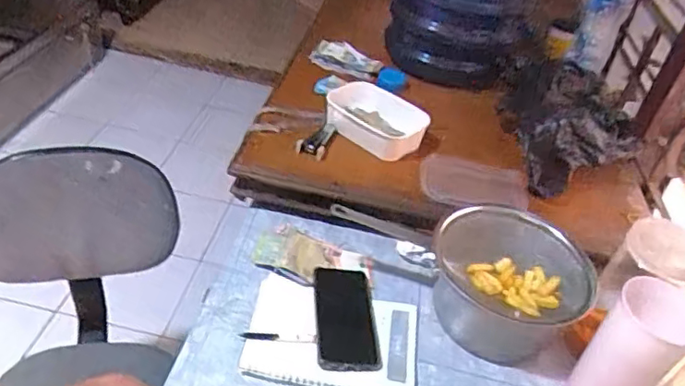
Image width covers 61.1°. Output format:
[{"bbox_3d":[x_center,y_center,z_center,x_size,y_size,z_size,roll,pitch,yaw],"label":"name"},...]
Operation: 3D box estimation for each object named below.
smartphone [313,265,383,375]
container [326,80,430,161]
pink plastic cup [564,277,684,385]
[{"bbox_3d":[0.004,0.159,0.754,0.079,0.012,0.166,4,38,-8],"label":"smartphone"},{"bbox_3d":[0.056,-0.121,0.977,0.172,0.058,0.123,19,38,11],"label":"container"},{"bbox_3d":[0.337,0.184,0.677,0.086,0.202,0.089,7,38,-5],"label":"pink plastic cup"}]

